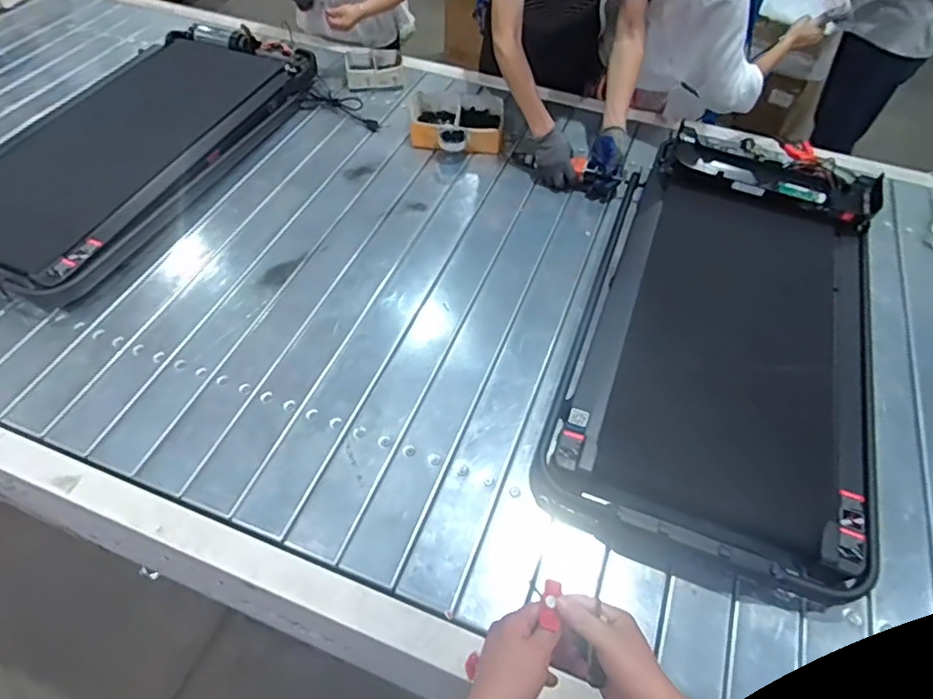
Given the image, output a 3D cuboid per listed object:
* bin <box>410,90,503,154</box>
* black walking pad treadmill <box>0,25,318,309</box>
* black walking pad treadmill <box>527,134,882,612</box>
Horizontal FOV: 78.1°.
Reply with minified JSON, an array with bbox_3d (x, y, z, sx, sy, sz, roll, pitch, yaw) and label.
[{"bbox_3d":[-0.026,-0.636,1.608,0.255,0.067,0.214,-3,53,-3],"label":"bin"},{"bbox_3d":[-0.861,-0.565,1.518,0.566,0.091,1.093,22,56,15],"label":"black walking pad treadmill"},{"bbox_3d":[0.541,-0.108,1.200,0.541,0.155,1.134,18,55,12],"label":"black walking pad treadmill"}]

